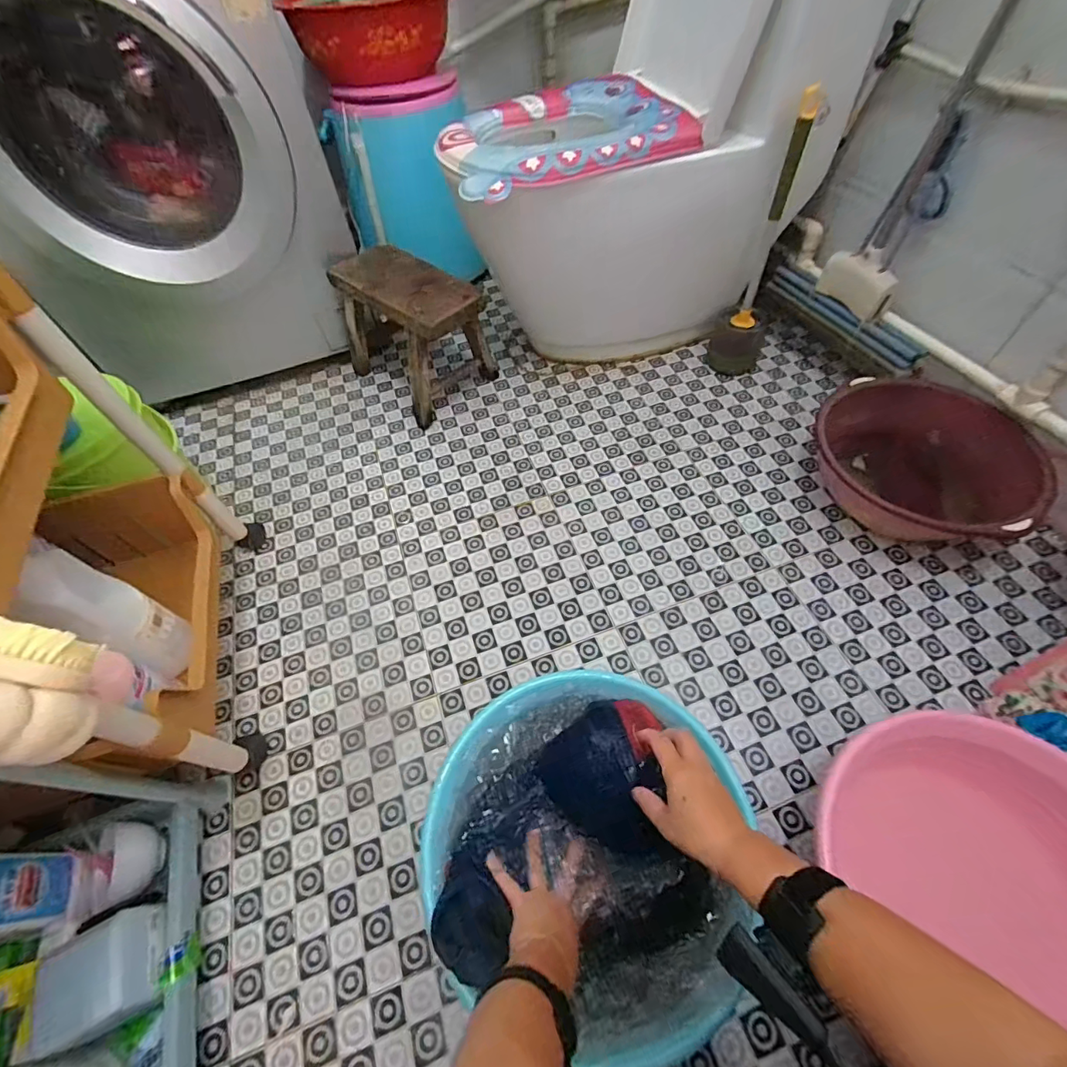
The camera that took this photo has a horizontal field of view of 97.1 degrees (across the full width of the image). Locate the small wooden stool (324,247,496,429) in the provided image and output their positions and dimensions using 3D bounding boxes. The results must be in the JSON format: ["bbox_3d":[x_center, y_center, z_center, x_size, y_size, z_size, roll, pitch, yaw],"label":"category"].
[{"bbox_3d":[-0.253,-0.440,1.033,0.216,0.261,0.292,-38,61,-20],"label":"small wooden stool"}]

